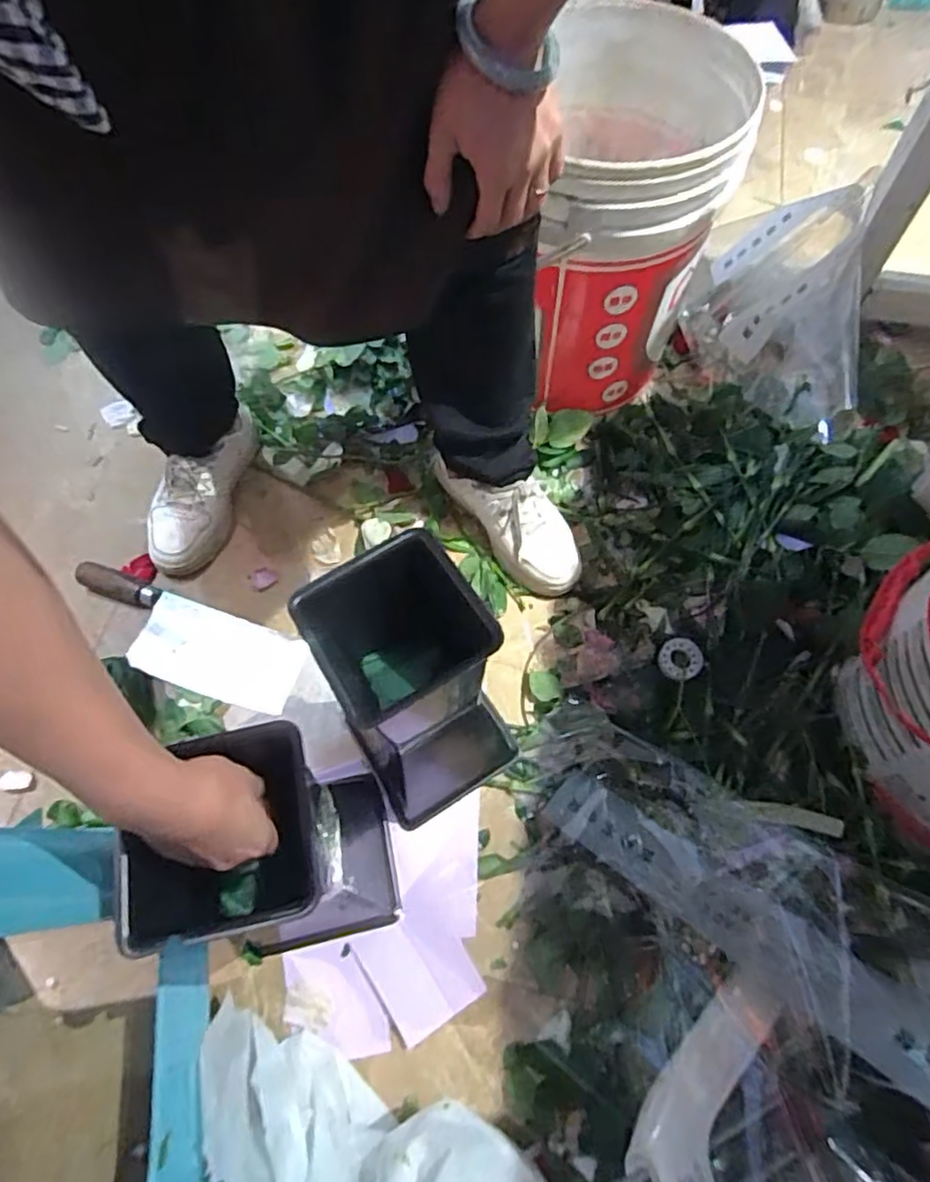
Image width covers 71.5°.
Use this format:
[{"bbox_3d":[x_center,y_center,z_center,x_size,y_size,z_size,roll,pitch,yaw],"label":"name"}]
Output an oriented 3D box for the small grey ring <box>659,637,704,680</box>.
[{"bbox_3d":[0.241,0.076,0.723,0.048,0.011,0.047,0,64,1],"label":"small grey ring"}]

